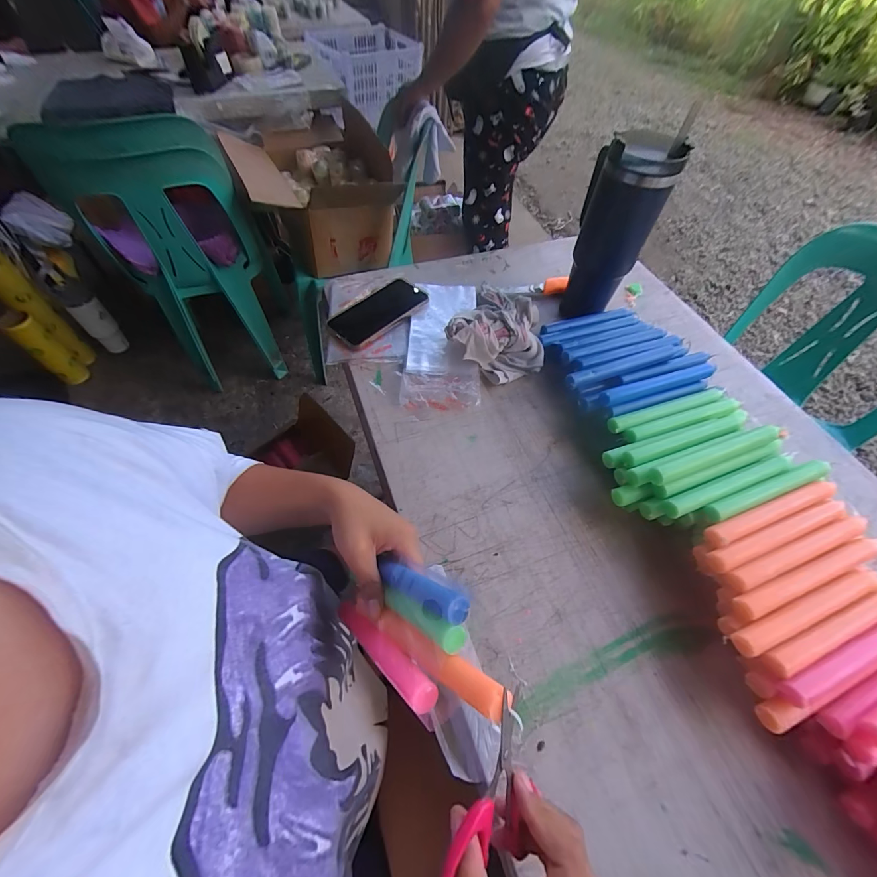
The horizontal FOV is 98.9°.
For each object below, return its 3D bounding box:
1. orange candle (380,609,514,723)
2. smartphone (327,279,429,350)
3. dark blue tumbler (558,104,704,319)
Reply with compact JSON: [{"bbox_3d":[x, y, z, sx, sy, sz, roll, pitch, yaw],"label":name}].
[{"bbox_3d":[-0.004,0.158,0.271,0.125,0.015,0.020,4,44,49],"label":"orange candle"},{"bbox_3d":[-0.094,-0.199,0.589,0.085,0.017,0.159,40,62,21],"label":"smartphone"},{"bbox_3d":[0.235,-0.277,0.524,0.095,0.224,0.095,21,59,10],"label":"dark blue tumbler"}]

